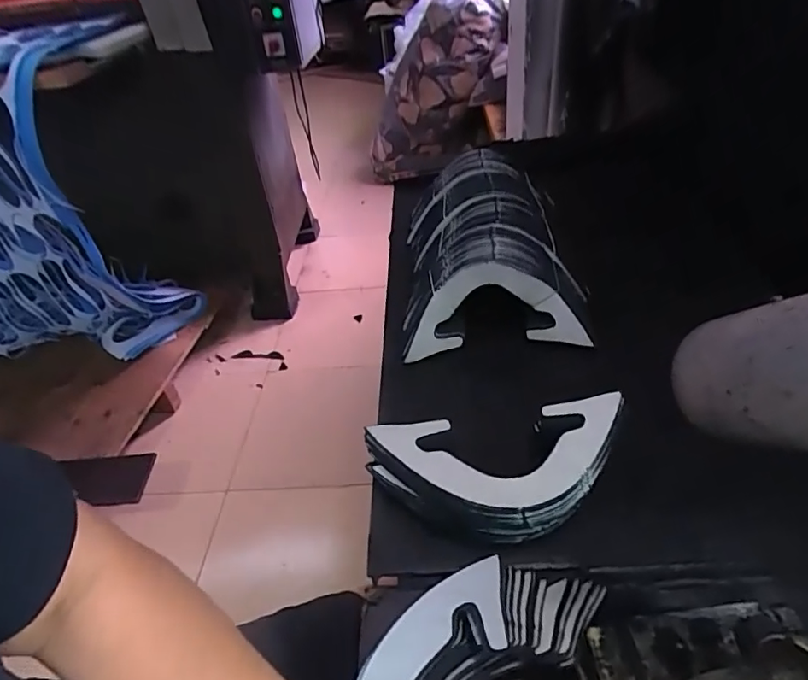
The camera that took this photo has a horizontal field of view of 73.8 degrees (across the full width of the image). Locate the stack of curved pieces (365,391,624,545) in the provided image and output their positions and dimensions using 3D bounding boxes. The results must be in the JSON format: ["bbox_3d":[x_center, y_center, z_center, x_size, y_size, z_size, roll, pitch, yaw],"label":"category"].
[{"bbox_3d":[0.093,0.129,0.531,0.260,0.066,0.128,-5,39,1],"label":"stack of curved pieces"}]

